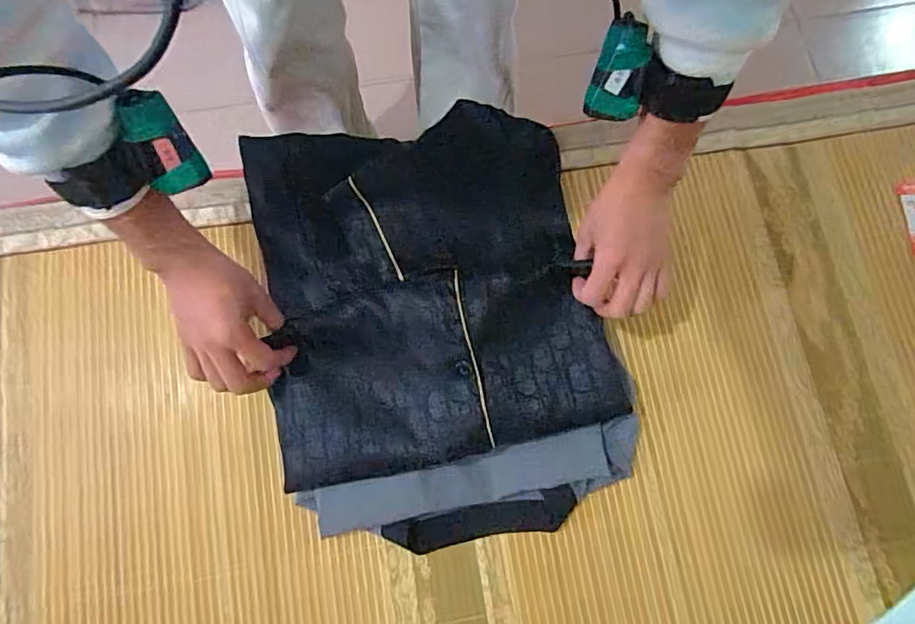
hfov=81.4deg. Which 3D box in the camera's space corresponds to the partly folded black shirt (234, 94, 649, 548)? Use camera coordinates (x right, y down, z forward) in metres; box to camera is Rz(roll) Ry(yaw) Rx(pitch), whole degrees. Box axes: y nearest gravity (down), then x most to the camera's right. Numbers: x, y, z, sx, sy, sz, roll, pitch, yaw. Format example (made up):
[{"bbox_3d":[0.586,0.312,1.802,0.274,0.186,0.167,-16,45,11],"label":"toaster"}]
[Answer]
[{"bbox_3d":[-0.022,0.003,0.539,0.333,0.081,0.443,-13,78,-4],"label":"partly folded black shirt"}]

